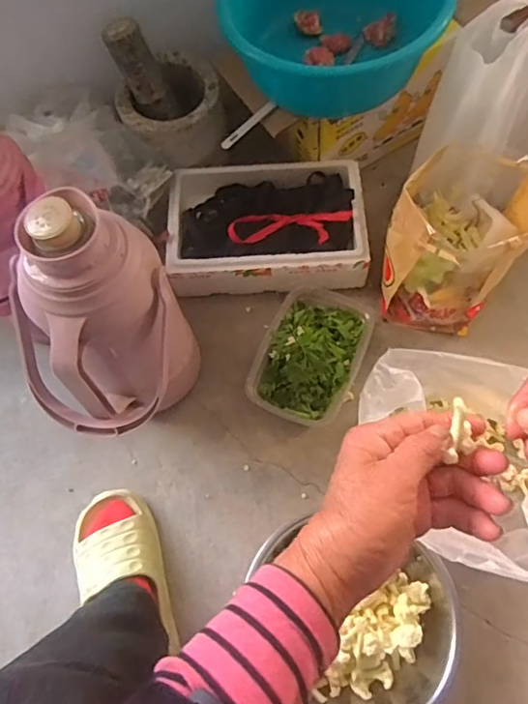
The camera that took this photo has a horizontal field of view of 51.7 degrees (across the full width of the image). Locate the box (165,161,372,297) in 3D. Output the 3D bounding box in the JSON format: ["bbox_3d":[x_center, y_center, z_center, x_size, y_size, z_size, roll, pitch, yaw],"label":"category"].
[{"bbox_3d":[0.006,-0.195,0.883,0.308,0.076,0.214,-1,67,3],"label":"box"}]

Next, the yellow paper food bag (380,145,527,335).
[{"bbox_3d":[0.275,-0.158,0.784,0.165,0.210,0.206,27,71,14],"label":"yellow paper food bag"}]

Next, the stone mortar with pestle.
[{"bbox_3d":[-0.149,-0.403,0.865,0.163,0.194,0.151,-19,67,-5],"label":"stone mortar with pestle"}]

